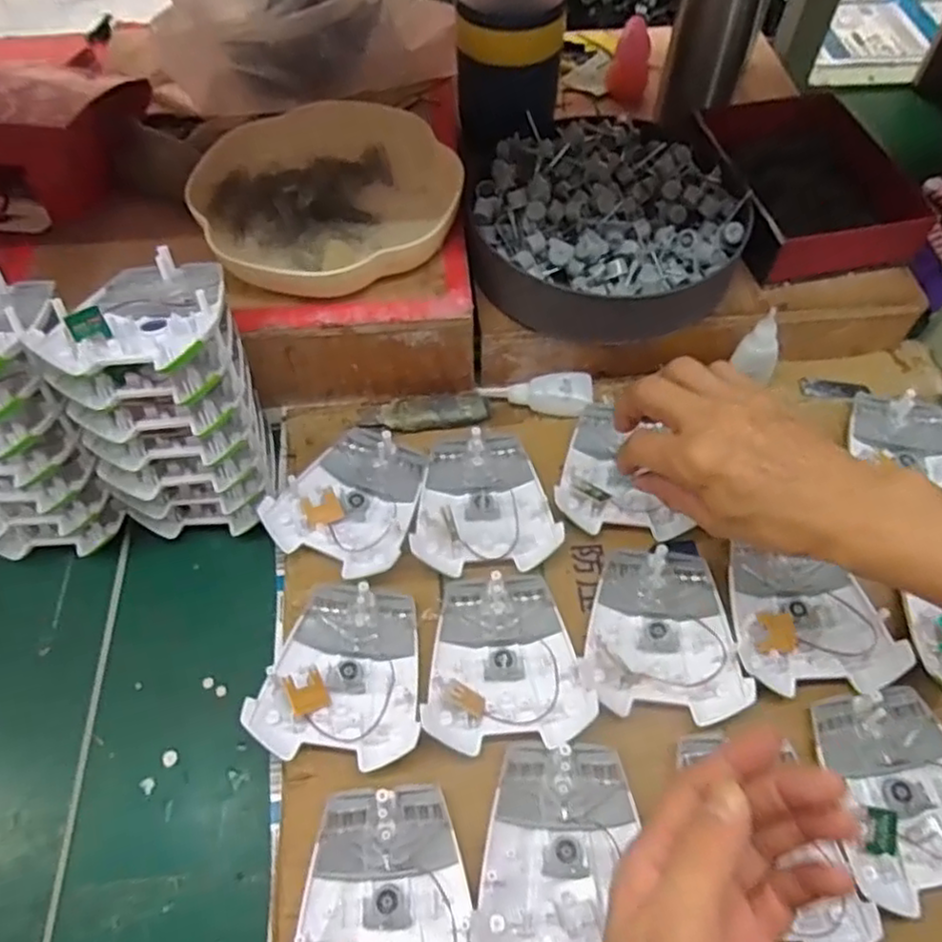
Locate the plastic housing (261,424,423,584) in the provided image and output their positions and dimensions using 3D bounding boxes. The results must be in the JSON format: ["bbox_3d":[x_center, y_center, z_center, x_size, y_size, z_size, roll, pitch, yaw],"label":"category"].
[{"bbox_3d":[-0.083,0.018,0.494,0.097,0.023,0.109,21,61,11],"label":"plastic housing"}]

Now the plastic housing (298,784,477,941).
[{"bbox_3d":[-0.044,0.230,0.368,0.096,0.024,0.108,-3,60,-2],"label":"plastic housing"}]

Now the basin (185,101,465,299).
[{"bbox_3d":[-0.110,-0.210,0.531,0.204,0.042,0.189,6,60,3],"label":"basin"}]

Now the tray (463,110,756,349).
[{"bbox_3d":[0.105,-0.191,0.549,0.207,0.066,0.197,0,59,-1],"label":"tray"}]

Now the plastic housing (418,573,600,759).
[{"bbox_3d":[0.022,0.116,0.435,0.098,0.019,0.111,-4,60,-3],"label":"plastic housing"}]

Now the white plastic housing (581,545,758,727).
[{"bbox_3d":[0.124,0.101,0.440,0.094,0.017,0.107,9,60,4],"label":"white plastic housing"}]

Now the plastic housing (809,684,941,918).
[{"bbox_3d":[0.249,0.182,0.392,0.094,0.018,0.108,-9,60,-6],"label":"plastic housing"}]

